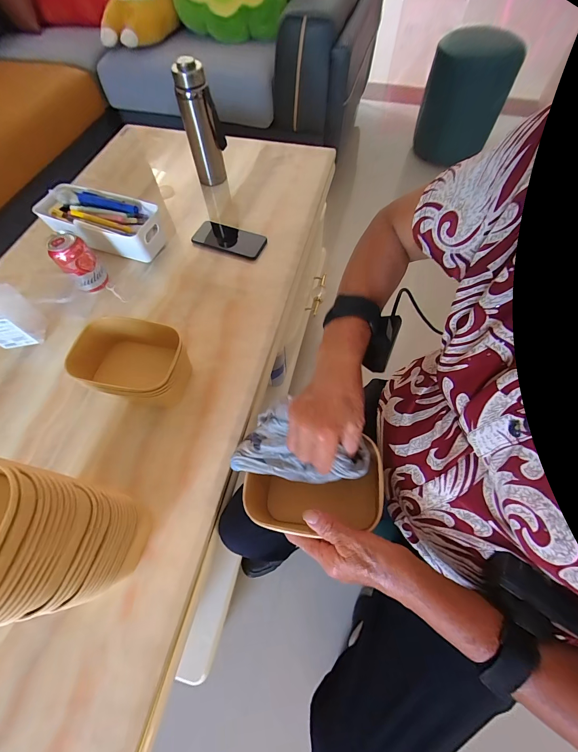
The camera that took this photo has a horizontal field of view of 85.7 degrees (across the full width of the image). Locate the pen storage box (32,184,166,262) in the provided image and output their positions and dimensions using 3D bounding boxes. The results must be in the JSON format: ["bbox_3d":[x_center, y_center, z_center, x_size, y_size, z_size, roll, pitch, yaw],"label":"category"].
[{"bbox_3d":[-0.398,-0.319,0.668,0.238,0.088,0.109,16,64,10],"label":"pen storage box"}]

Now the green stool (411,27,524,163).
[{"bbox_3d":[0.690,-1.099,1.247,0.298,0.349,0.274,17,64,10],"label":"green stool"}]

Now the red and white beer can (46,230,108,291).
[{"bbox_3d":[-0.404,-0.215,0.605,0.061,0.110,0.054,-38,68,-17],"label":"red and white beer can"}]

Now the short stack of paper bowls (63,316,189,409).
[{"bbox_3d":[-0.248,-0.018,0.508,0.142,0.103,0.112,-1,62,1],"label":"short stack of paper bowls"}]

